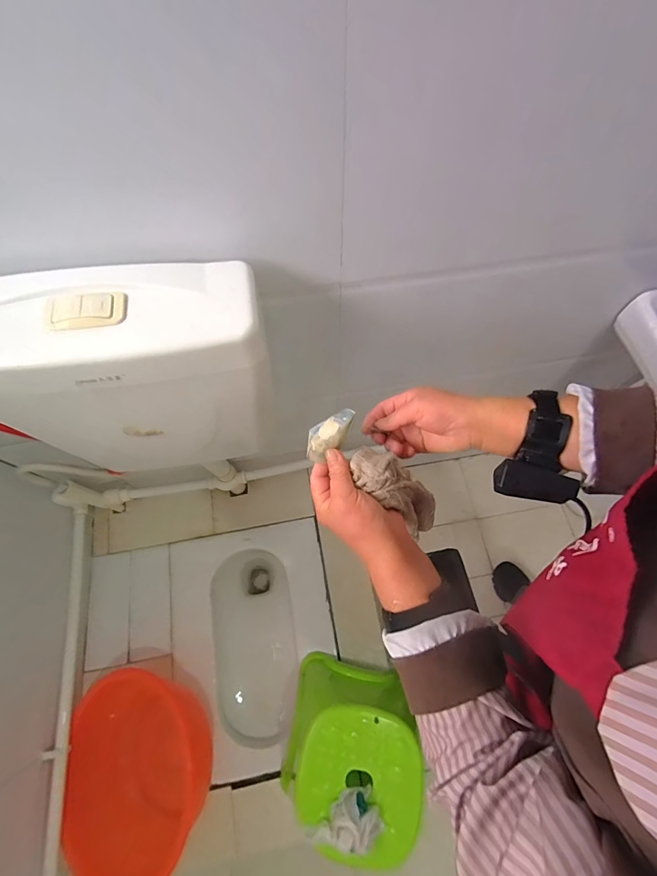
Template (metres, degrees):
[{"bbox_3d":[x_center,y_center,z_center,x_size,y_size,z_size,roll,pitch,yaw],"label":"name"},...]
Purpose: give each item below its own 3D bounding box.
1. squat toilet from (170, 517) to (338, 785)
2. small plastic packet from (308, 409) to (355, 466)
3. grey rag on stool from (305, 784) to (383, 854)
[{"bbox_3d":[-0.205,0.564,1.068,0.430,0.204,0.567,-10,64,-3],"label":"squat toilet"},{"bbox_3d":[0.000,-0.005,0.377,0.033,0.010,0.063,41,85,19],"label":"small plastic packet"},{"bbox_3d":[0.027,0.649,0.622,0.122,0.037,0.079,-22,66,-9],"label":"grey rag on stool"}]

